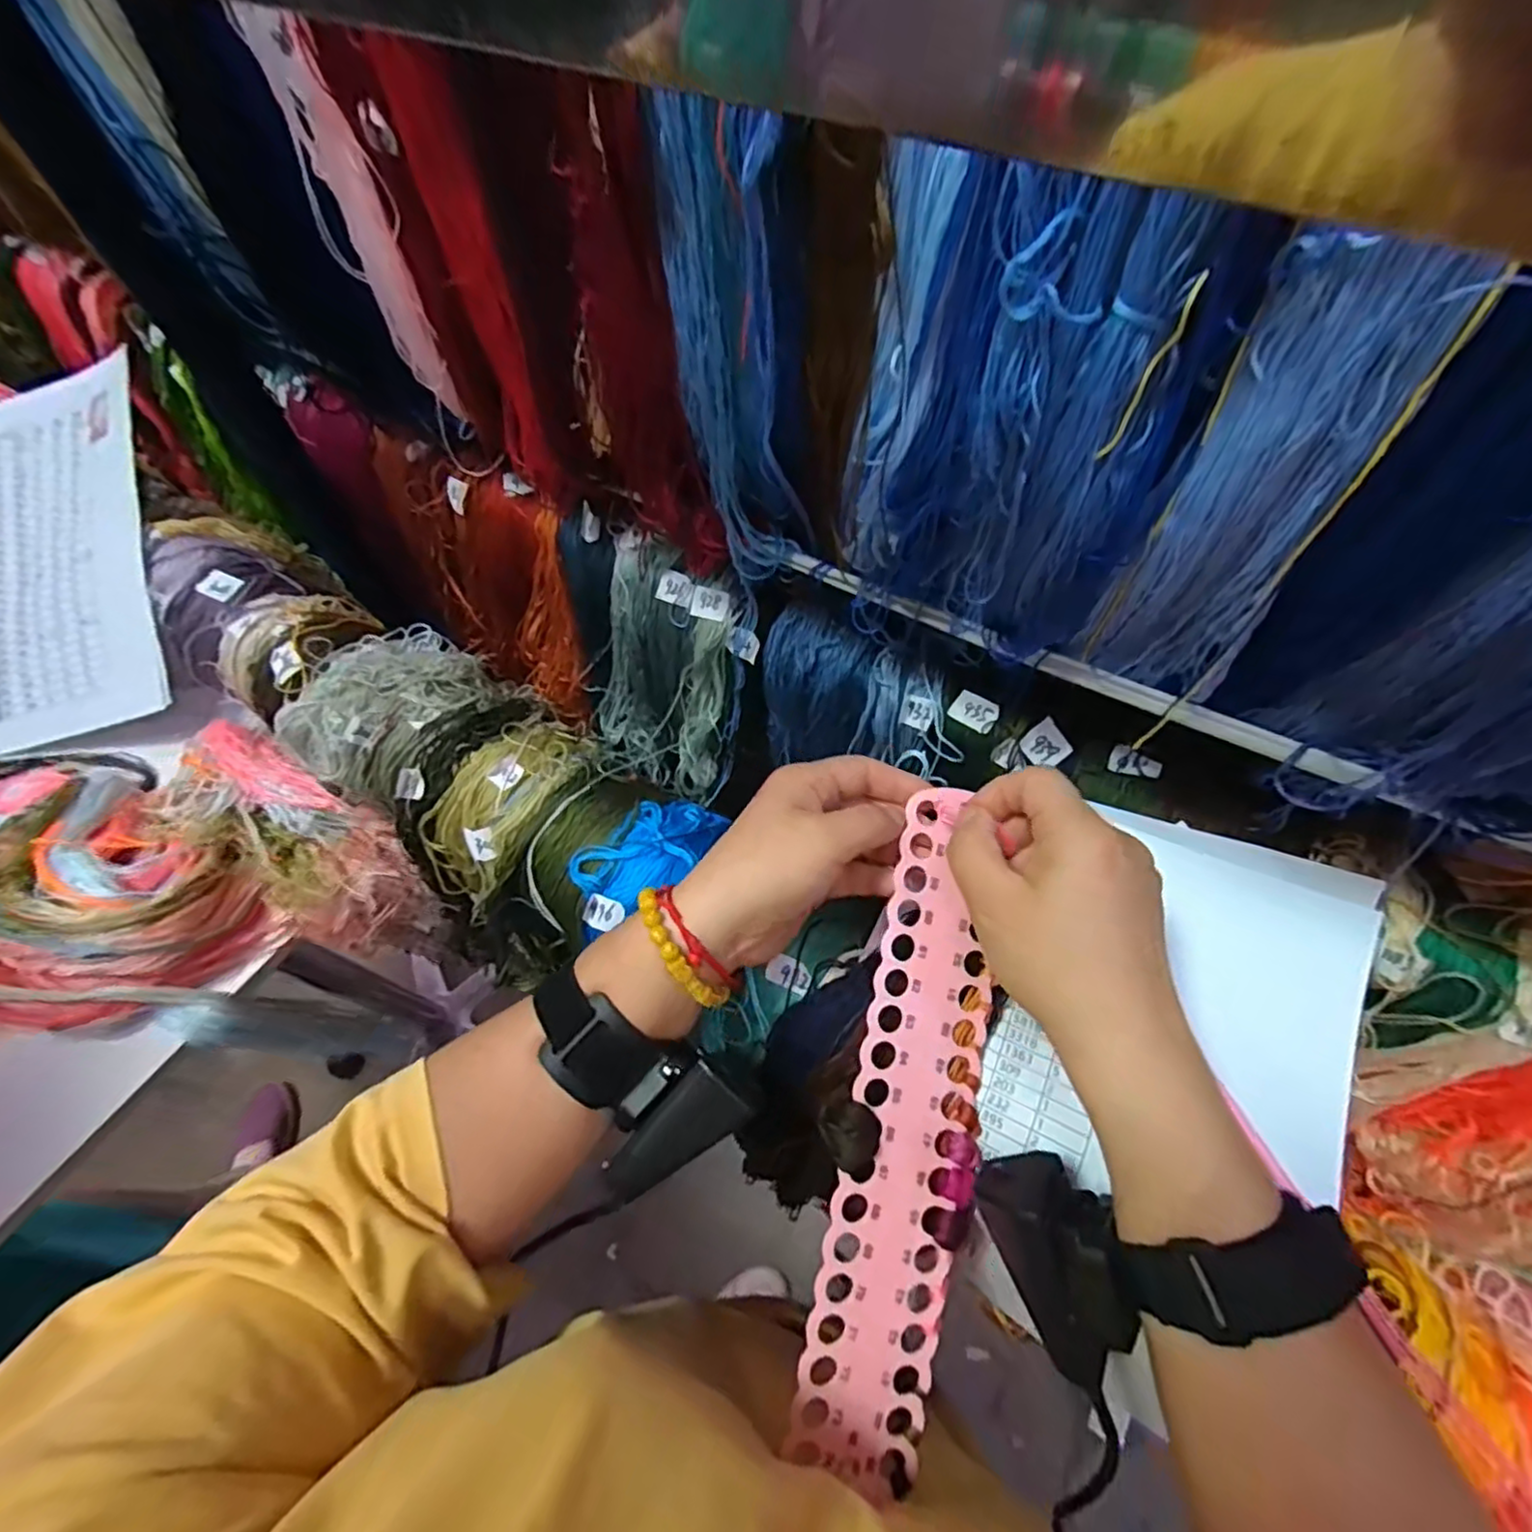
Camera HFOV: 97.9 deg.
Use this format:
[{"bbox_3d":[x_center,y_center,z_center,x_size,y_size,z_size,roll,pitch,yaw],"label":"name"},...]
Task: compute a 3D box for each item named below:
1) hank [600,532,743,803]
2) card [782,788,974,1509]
[{"bbox_3d":[-0.067,-0.072,0.481,0.103,0.180,0.038,30,52,9],"label":"hank"},{"bbox_3d":[0.061,0.153,0.292,0.055,0.009,0.282,12,80,-9],"label":"card"}]

